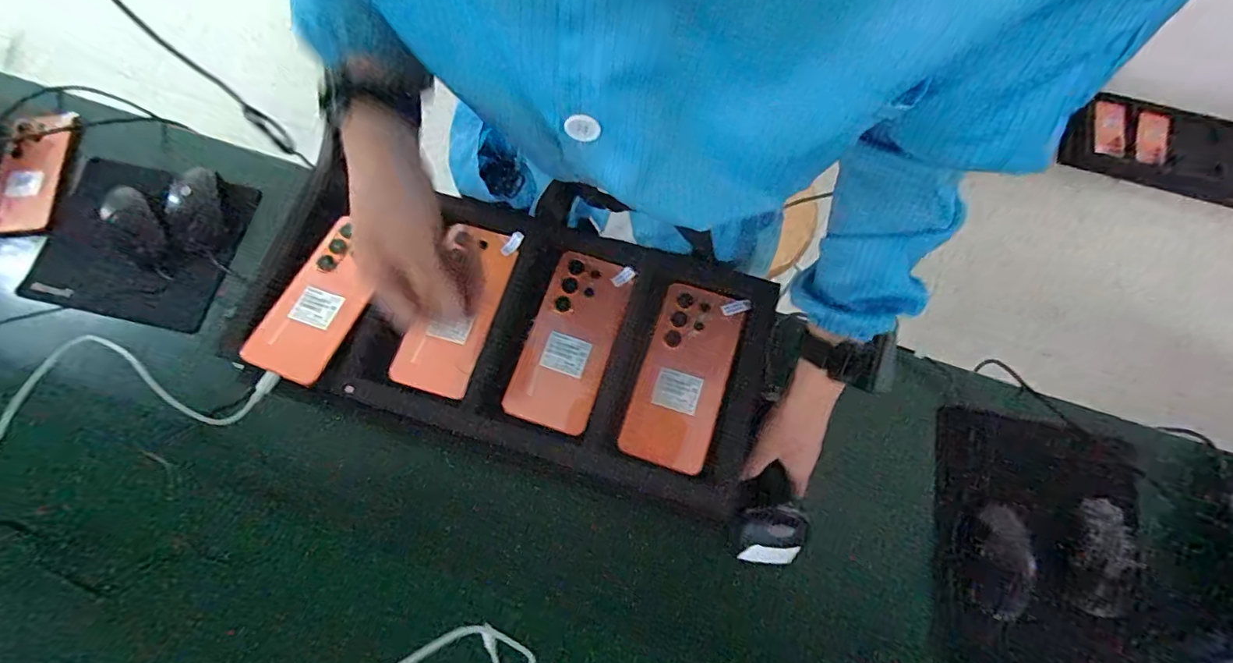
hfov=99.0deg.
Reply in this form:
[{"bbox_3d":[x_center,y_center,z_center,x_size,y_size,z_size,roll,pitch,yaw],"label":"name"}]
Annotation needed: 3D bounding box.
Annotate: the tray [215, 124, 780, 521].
[{"bbox_3d":[-0.100,-0.001,0.509,0.464,0.057,0.225,16,75,5],"label":"tray"}]

